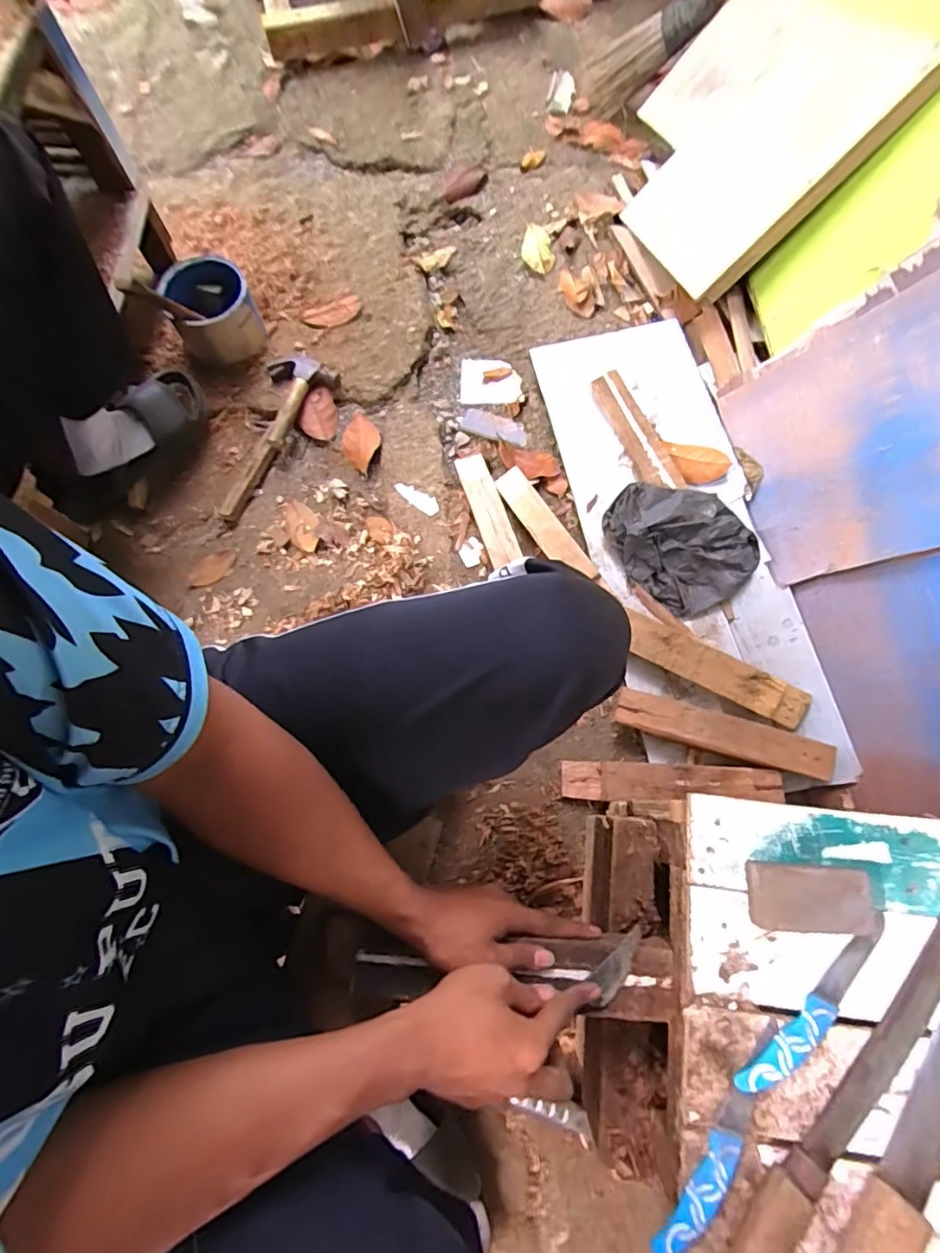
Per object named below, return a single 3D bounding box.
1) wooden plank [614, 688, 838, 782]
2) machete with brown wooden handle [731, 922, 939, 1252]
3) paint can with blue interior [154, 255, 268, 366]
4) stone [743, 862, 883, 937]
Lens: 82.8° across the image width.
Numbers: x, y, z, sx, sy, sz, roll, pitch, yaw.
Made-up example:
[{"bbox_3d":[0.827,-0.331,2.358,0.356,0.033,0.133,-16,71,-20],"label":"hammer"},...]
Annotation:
[{"bbox_3d":[0.363,0.155,0.766,0.298,0.022,0.058,15,75,6],"label":"wooden plank"},{"bbox_3d":[0.284,0.361,0.395,0.043,0.027,0.347,41,79,11],"label":"machete with brown wooden handle"},{"bbox_3d":[-0.461,-0.567,0.969,0.143,0.123,0.136,0,74,1],"label":"paint can with blue interior"},{"bbox_3d":[0.281,0.222,0.437,0.098,0.026,0.050,3,74,2],"label":"stone"}]

